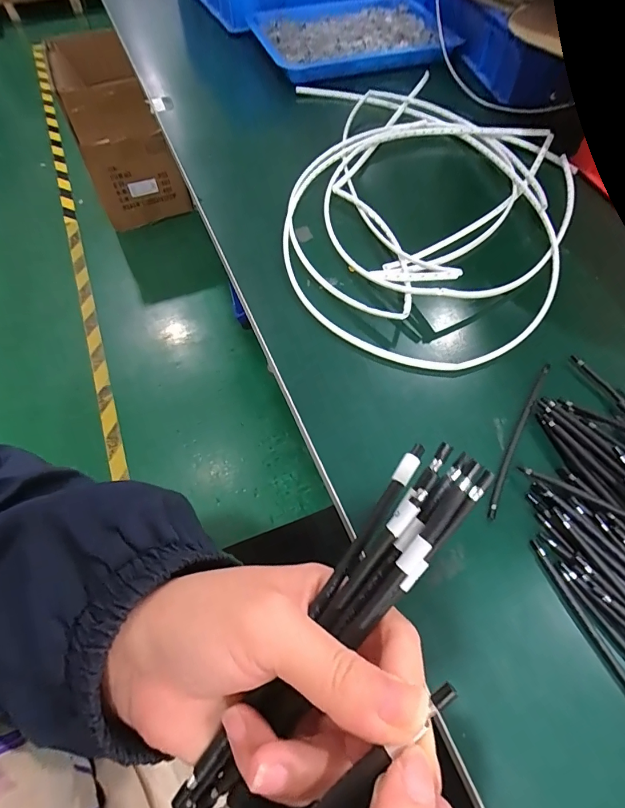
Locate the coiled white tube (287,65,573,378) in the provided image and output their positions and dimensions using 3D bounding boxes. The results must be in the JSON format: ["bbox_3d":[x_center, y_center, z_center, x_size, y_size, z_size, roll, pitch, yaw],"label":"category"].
[{"bbox_3d":[0.147,-0.261,0.503,0.340,0.036,0.523,4,59,4],"label":"coiled white tube"}]

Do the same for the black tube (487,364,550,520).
[{"bbox_3d":[0.170,0.024,0.343,0.008,0.004,0.158,27,63,16],"label":"black tube"}]

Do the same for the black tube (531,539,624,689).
[{"bbox_3d":[0.189,0.162,0.262,0.006,0.009,0.160,-20,60,-11],"label":"black tube"}]

